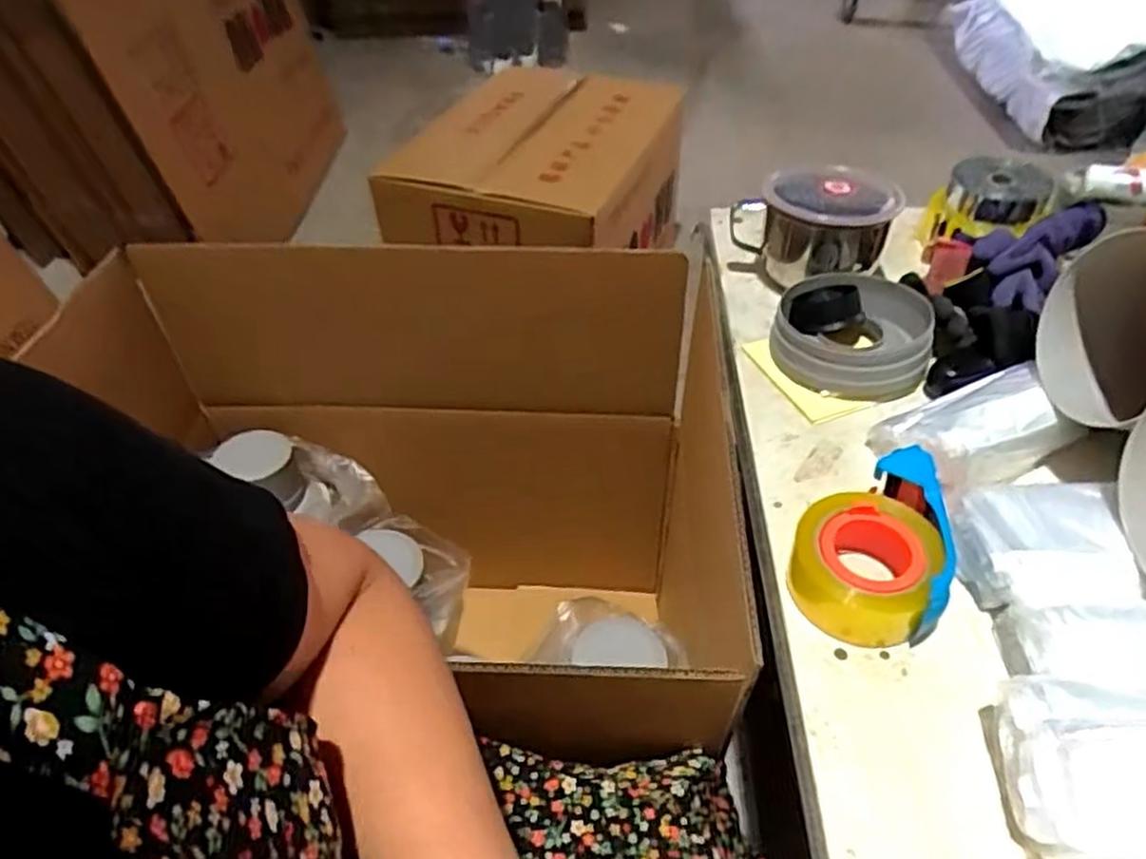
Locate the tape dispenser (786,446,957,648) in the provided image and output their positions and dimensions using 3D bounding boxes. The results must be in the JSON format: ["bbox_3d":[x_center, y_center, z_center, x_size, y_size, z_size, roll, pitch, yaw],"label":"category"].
[{"bbox_3d":[0.244,0.092,0.587,0.107,0.070,0.153,27,51,28],"label":"tape dispenser"}]

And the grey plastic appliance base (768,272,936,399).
[{"bbox_3d":[0.286,-0.101,0.770,0.150,0.055,0.147,15,46,18],"label":"grey plastic appliance base"}]

